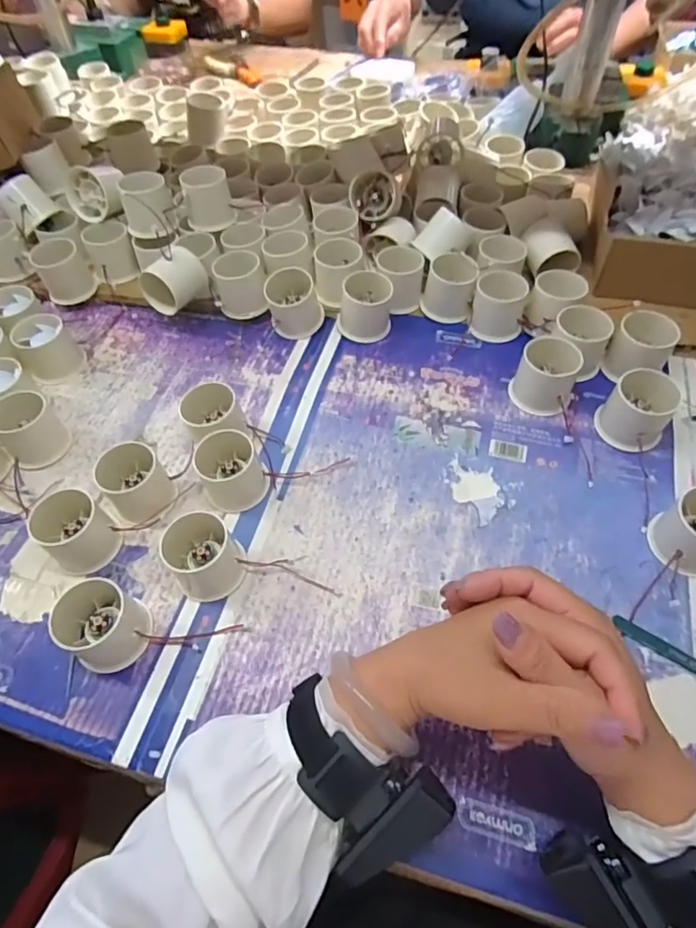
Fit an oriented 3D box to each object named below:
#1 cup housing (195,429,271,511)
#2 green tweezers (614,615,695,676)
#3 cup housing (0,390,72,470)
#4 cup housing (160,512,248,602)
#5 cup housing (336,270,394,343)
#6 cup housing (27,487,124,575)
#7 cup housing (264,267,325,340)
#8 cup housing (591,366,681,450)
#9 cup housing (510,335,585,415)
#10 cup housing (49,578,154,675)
[{"bbox_3d":[-0.102,0.002,0.455,0.055,0.050,0.063,-24,59,-13],"label":"cup housing"},{"bbox_3d":[0.251,0.146,0.370,0.124,0.005,0.012,31,63,21],"label":"green tweezers"},{"bbox_3d":[-0.292,-0.032,0.482,0.049,0.050,0.048,-34,62,-19],"label":"cup housing"},{"bbox_3d":[-0.112,0.071,0.410,0.052,0.049,0.054,-28,60,-16],"label":"cup housing"},{"bbox_3d":[0.018,-0.167,0.550,0.055,0.046,0.058,5,57,5],"label":"cup housing"},{"bbox_3d":[-0.222,0.053,0.427,0.061,0.046,0.053,37,65,23],"label":"cup housing"},{"bbox_3d":[-0.056,-0.169,0.552,0.056,0.048,0.054,-11,57,-5],"label":"cup housing"},{"bbox_3d":[0.257,-0.049,0.461,0.055,0.049,0.062,38,65,23],"label":"cup housing"},{"bbox_3d":[0.183,-0.083,0.485,0.055,0.047,0.058,17,59,13],"label":"cup housing"},{"bbox_3d":[-0.181,0.115,0.384,0.062,0.048,0.052,28,62,19],"label":"cup housing"}]

